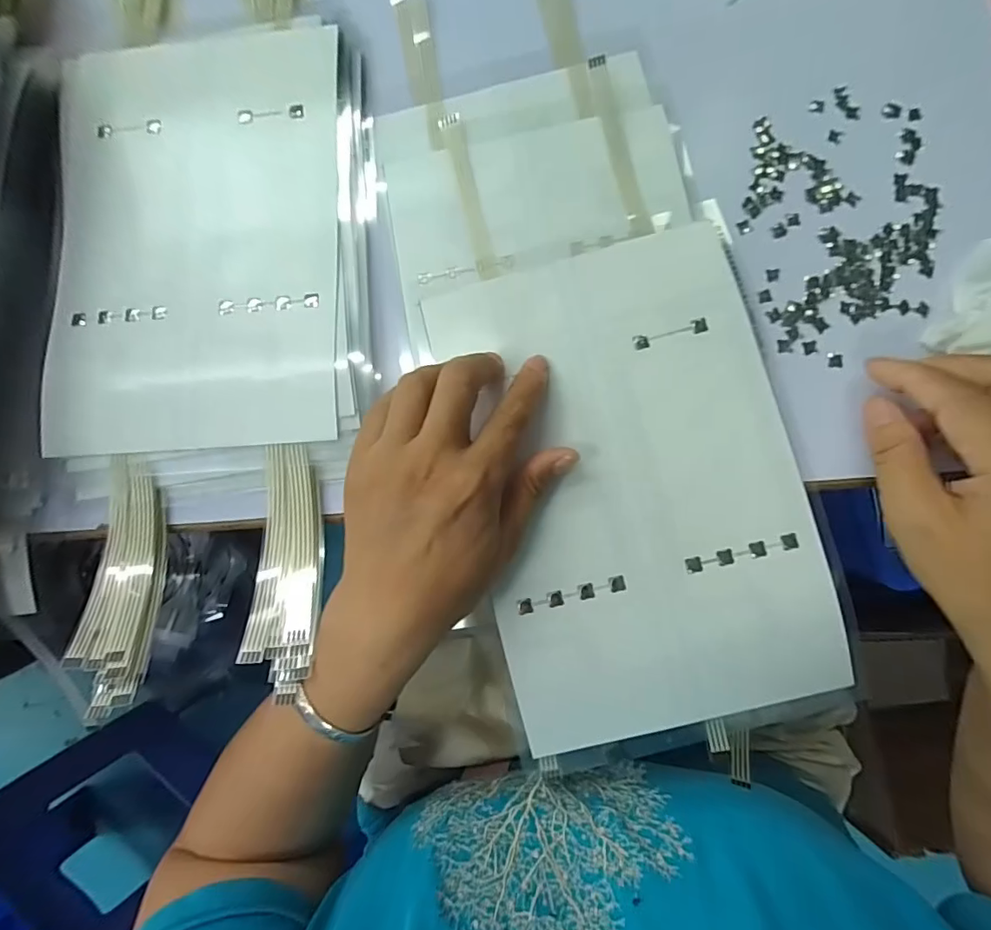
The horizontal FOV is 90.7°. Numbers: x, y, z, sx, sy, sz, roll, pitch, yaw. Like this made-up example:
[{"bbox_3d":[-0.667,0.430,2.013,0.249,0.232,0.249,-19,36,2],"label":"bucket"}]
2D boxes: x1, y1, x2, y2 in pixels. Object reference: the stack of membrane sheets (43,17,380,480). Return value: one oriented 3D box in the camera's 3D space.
[{"bbox_3d":[-0.164,-0.121,0.281,0.177,0.013,0.263,-4,82,3],"label":"stack of membrane sheets"}]

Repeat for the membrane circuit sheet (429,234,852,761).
[{"bbox_3d":[0.072,0.007,0.264,0.168,0.009,0.255,-15,83,5],"label":"membrane circuit sheet"}]

